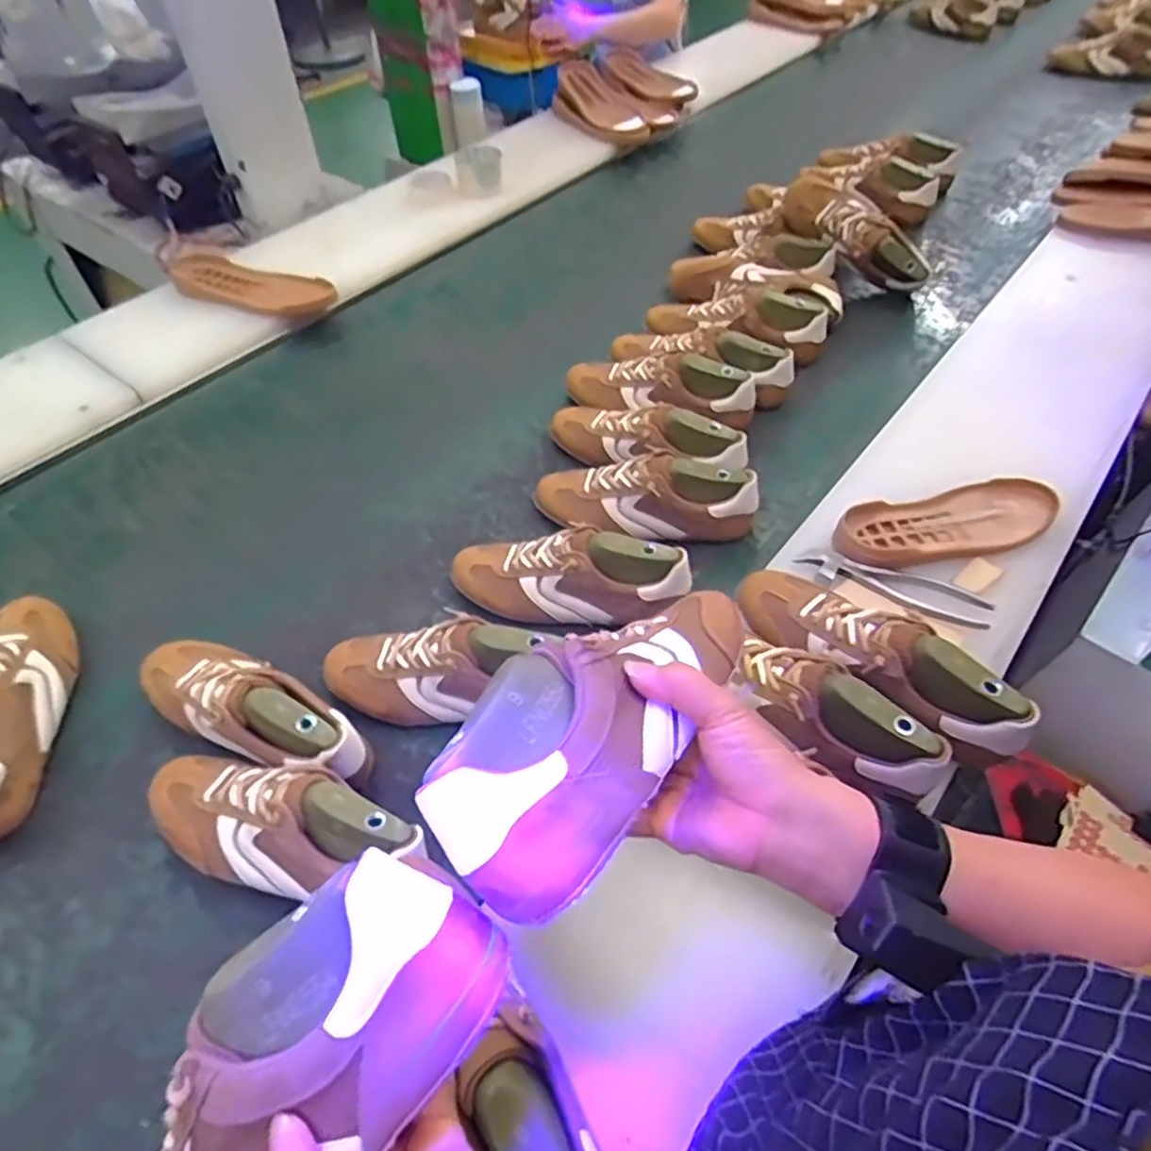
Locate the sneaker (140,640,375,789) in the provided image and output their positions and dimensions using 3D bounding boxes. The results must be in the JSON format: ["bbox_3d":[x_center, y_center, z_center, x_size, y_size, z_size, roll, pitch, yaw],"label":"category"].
[{"bbox_3d":[-0.312,0.126,0.681,0.261,0.105,0.088,26,54,14],"label":"sneaker"}]

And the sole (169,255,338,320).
[{"bbox_3d":[-0.535,-0.471,1.150,0.284,0.039,0.082,19,53,9],"label":"sole"}]

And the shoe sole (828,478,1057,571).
[{"bbox_3d":[0.405,-0.059,0.773,0.256,0.031,0.095,-11,54,-14],"label":"shoe sole"}]

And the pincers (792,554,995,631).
[{"bbox_3d":[0.326,0.011,0.731,0.185,0.020,0.050,21,53,10],"label":"pincers"}]

